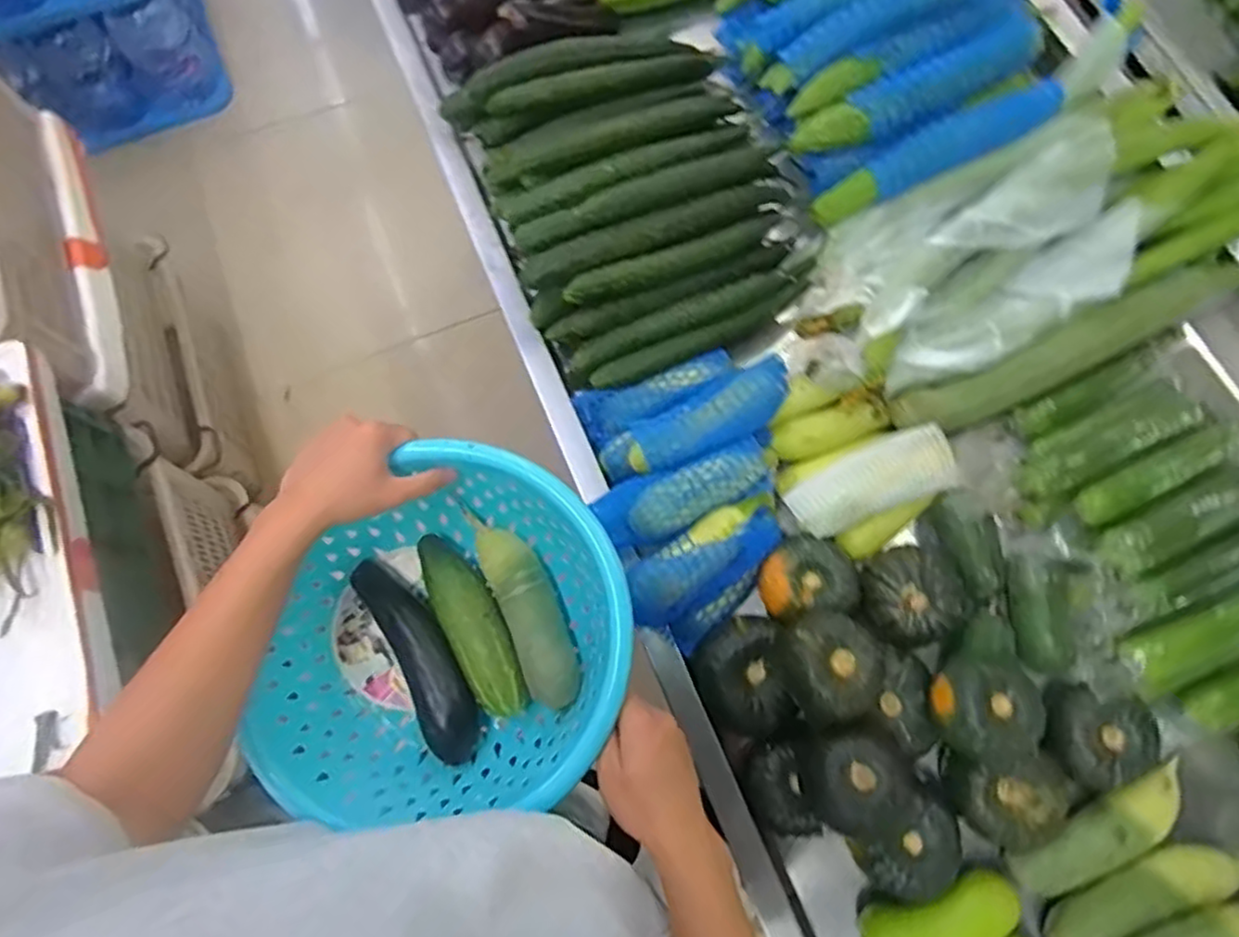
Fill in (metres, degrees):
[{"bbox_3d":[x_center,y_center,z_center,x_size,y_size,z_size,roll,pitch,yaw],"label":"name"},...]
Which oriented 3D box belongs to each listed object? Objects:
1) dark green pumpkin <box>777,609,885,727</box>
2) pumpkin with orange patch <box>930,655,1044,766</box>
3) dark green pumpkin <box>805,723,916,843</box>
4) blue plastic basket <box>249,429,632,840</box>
[{"bbox_3d":[0.219,0.203,0.703,0.103,0.074,0.100,0,74,1],"label":"dark green pumpkin"},{"bbox_3d":[0.366,0.241,0.680,0.103,0.064,0.099,0,74,1],"label":"pumpkin with orange patch"},{"bbox_3d":[0.237,0.306,0.678,0.101,0.086,0.106,0,74,1],"label":"dark green pumpkin"},{"bbox_3d":[-0.145,0.134,0.590,0.282,0.122,0.274,0,74,1],"label":"blue plastic basket"}]

